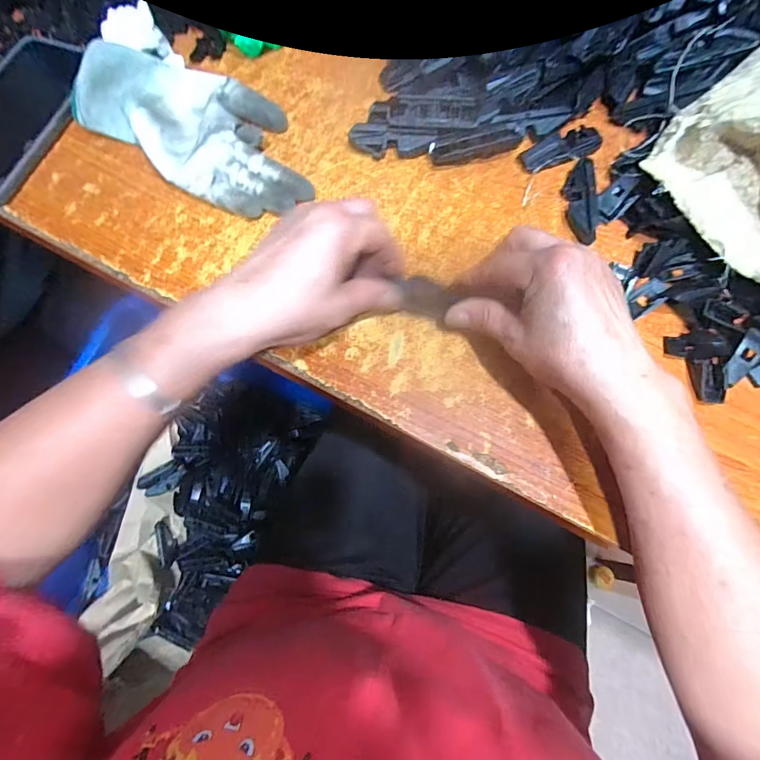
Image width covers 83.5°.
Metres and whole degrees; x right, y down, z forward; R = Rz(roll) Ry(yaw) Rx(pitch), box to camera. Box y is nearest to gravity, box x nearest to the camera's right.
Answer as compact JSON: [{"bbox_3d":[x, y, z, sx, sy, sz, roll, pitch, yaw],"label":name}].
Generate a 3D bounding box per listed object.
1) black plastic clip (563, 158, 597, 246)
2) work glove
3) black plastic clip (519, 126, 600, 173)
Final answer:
[{"bbox_3d":[0.160,-0.143,0.340,0.018,0.022,0.071,1,72,-1],"label":"black plastic clip"},{"bbox_3d":[-0.143,-0.205,0.346,0.202,0.037,0.102,30,74,9],"label":"work glove"},{"bbox_3d":[0.155,-0.195,0.357,0.072,0.020,0.019,-24,74,-8],"label":"black plastic clip"}]

